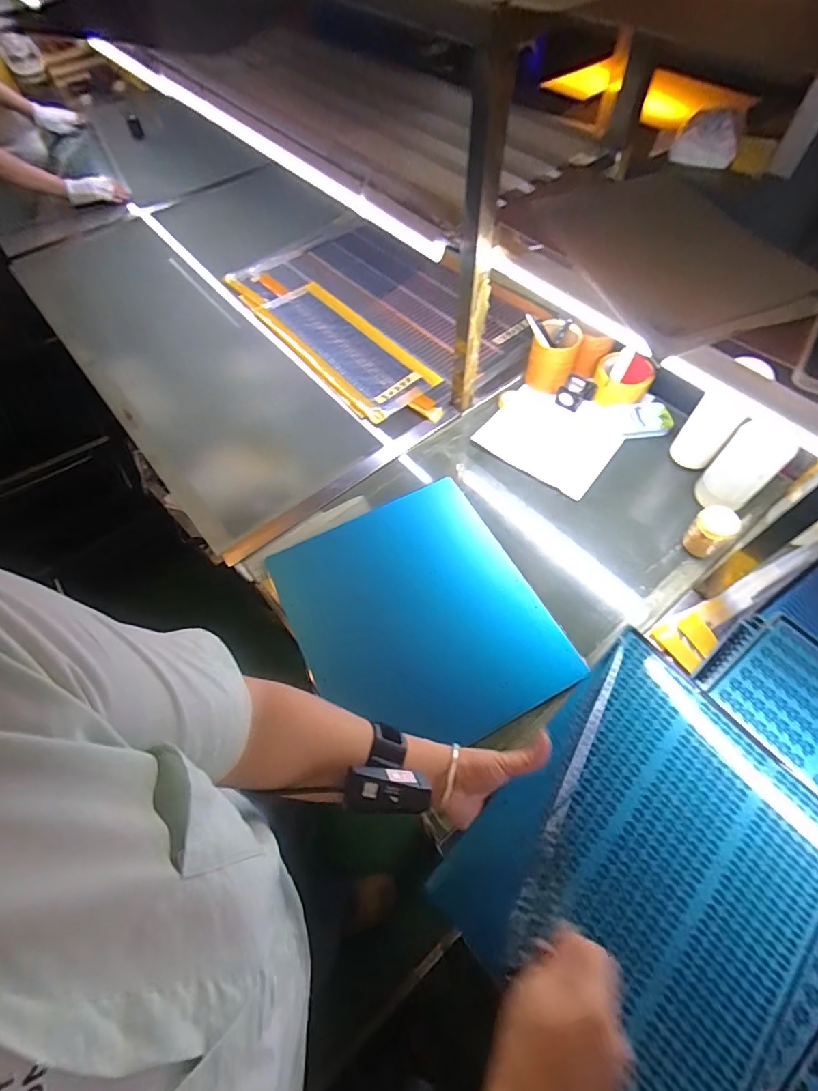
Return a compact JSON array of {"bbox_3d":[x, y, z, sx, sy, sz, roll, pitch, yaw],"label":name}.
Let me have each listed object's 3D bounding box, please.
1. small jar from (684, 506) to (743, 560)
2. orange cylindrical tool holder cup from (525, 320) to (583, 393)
[{"bbox_3d":[0.440,-0.020,0.688,0.048,0.071,0.053,-38,66,-18],"label":"small jar"},{"bbox_3d":[0.267,-0.349,0.867,0.077,0.094,0.077,0,60,1],"label":"orange cylindrical tool holder cup"}]

